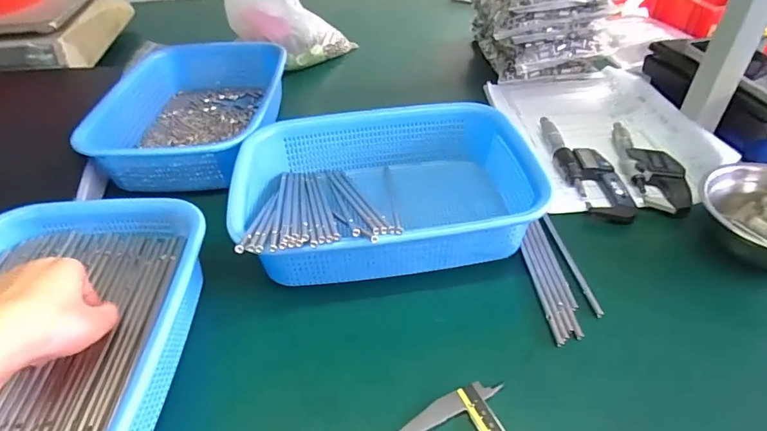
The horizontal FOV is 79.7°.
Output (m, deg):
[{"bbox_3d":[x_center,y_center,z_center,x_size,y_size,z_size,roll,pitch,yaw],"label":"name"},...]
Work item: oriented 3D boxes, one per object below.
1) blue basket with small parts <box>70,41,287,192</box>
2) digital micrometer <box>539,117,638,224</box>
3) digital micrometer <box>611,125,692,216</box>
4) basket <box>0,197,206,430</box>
[{"bbox_3d":[-0.242,-0.141,0.610,0.210,0.072,0.269,-2,41,0],"label":"blue basket with small parts"},{"bbox_3d":[0.227,-0.058,0.527,0.052,0.018,0.181,-8,42,-7],"label":"digital micrometer"},{"bbox_3d":[0.297,-0.059,0.518,0.052,0.021,0.154,-3,41,-1],"label":"digital micrometer"},{"bbox_3d":[-0.251,0.103,0.332,0.202,0.075,0.295,-1,41,1],"label":"basket"}]

